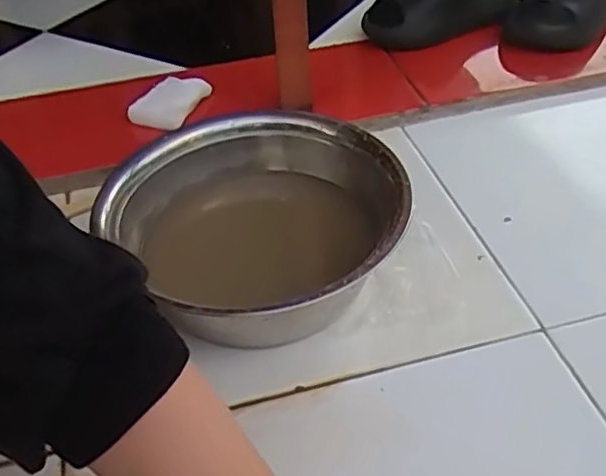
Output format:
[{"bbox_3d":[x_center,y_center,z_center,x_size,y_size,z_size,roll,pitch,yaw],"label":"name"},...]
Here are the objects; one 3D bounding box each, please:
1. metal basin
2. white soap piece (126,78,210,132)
[{"bbox_3d":[-0.026,-0.004,0.618,0.253,0.114,0.225,30,52,30],"label":"metal basin"},{"bbox_3d":[-0.164,-0.171,0.825,0.070,0.021,0.091,12,45,20],"label":"white soap piece"}]

